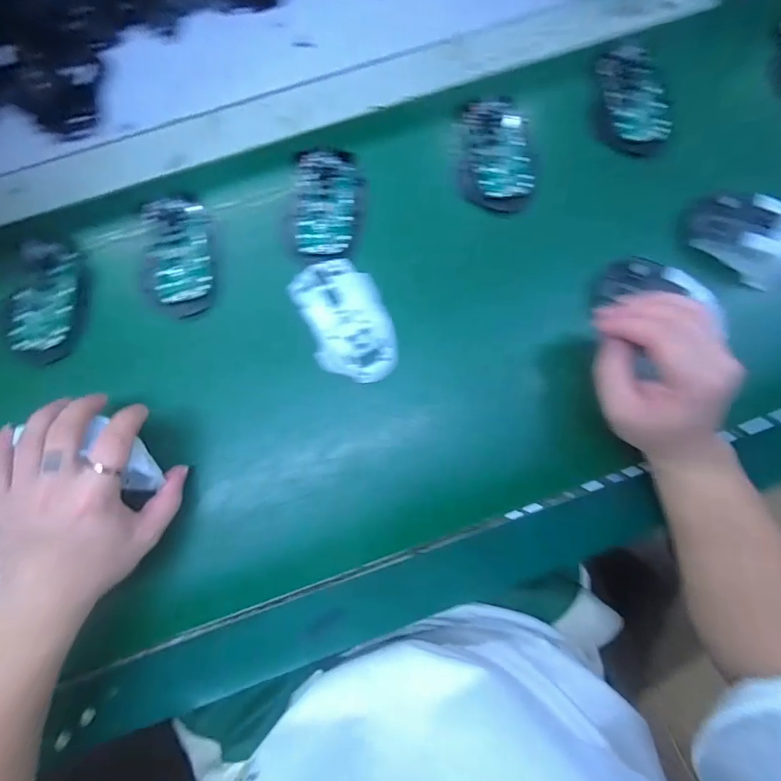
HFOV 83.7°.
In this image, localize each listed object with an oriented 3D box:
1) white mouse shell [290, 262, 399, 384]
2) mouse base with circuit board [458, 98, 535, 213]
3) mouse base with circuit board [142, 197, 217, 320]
[{"bbox_3d":[-0.039,-0.062,0.377,0.069,0.030,0.114,-23,85,-4],"label":"white mouse shell"},{"bbox_3d":[0.101,-0.222,0.415,0.068,0.022,0.101,1,84,-1],"label":"mouse base with circuit board"},{"bbox_3d":[-0.194,-0.123,0.399,0.061,0.012,0.111,0,84,-1],"label":"mouse base with circuit board"}]

